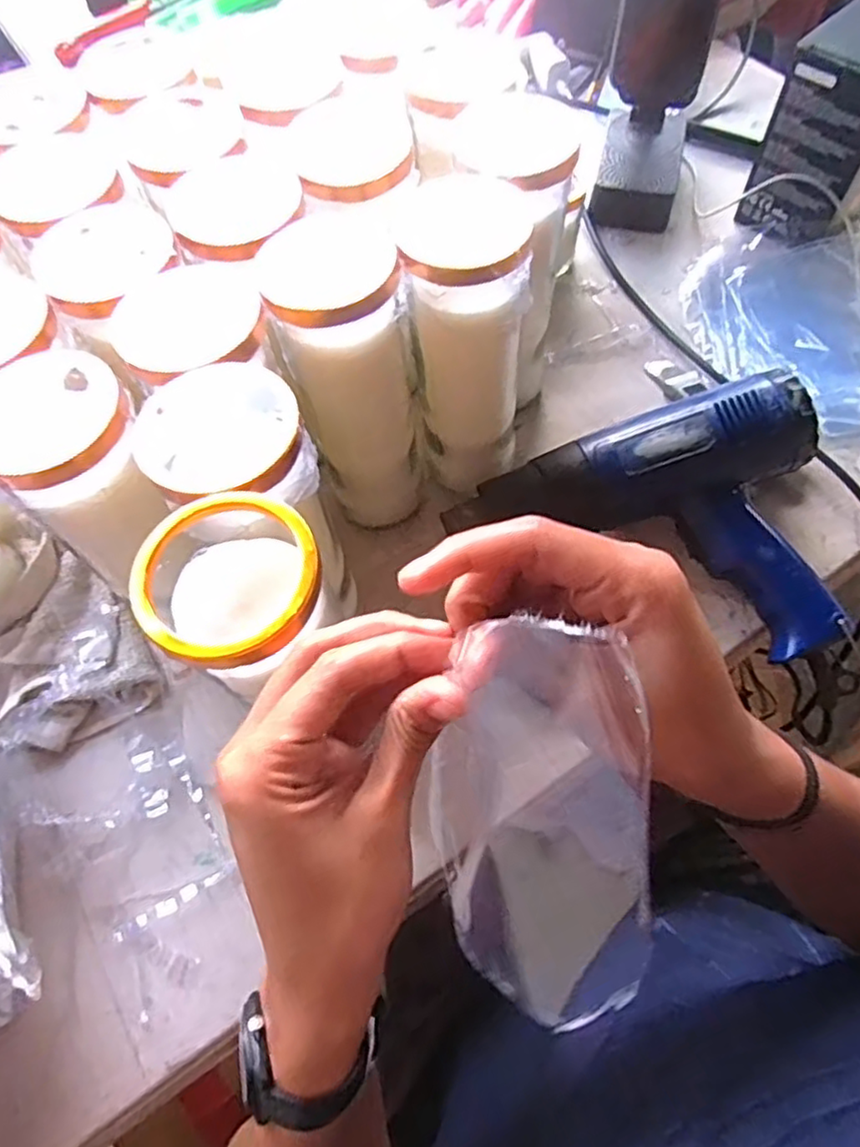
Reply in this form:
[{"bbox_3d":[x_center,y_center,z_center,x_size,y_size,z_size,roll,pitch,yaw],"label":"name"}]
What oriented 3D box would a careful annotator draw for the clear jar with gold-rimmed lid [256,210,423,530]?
[{"bbox_3d":[-0.045,-0.117,0.423,0.071,0.196,0.077,-1,65,2],"label":"clear jar with gold-rimmed lid"}]

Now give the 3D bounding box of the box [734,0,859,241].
[{"bbox_3d":[0.340,-0.368,0.551,0.093,0.158,0.085,40,73,19],"label":"box"}]

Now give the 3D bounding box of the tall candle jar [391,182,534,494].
[{"bbox_3d":[0.025,-0.142,0.428,0.068,0.194,0.072,-1,65,2],"label":"tall candle jar"}]

